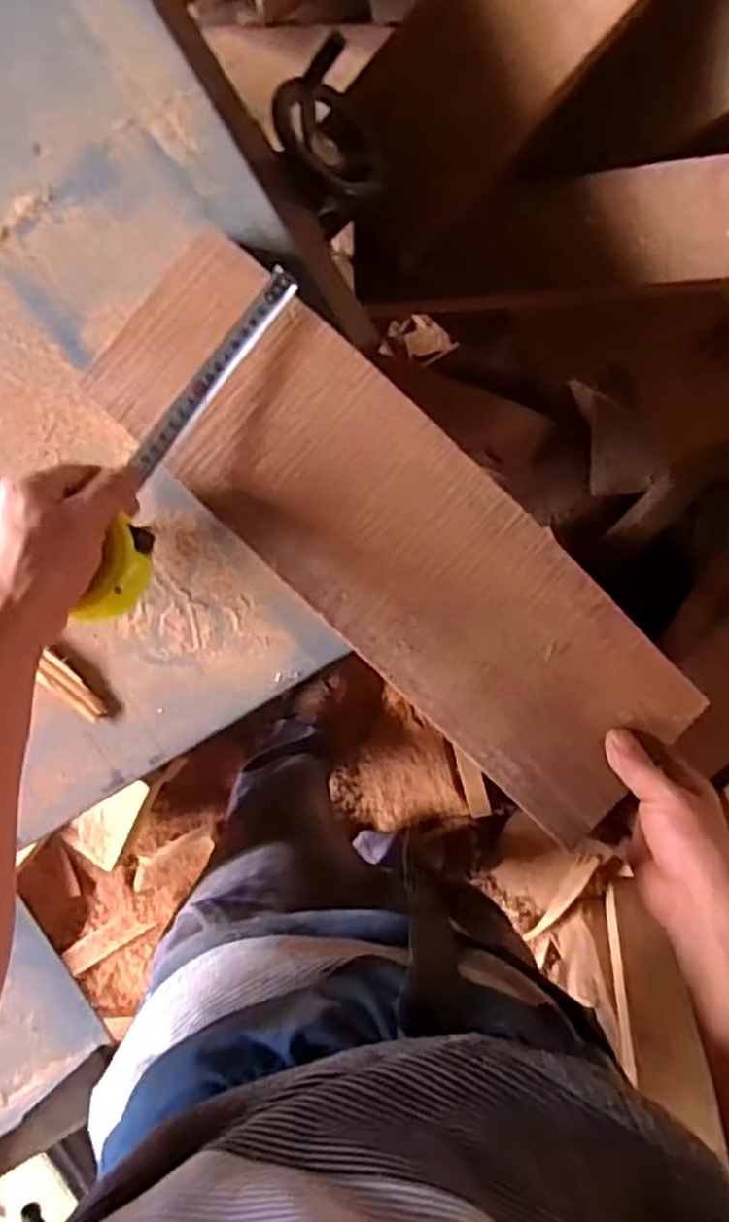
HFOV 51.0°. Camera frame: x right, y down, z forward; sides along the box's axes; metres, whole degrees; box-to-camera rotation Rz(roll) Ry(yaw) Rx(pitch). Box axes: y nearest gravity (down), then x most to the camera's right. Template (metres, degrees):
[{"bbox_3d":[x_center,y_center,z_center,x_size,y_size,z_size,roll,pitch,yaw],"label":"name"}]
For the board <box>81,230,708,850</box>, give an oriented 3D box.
[{"bbox_3d":[0.027,-0.048,0.542,0.471,0.014,0.154,44,87,-4],"label":"board"}]

